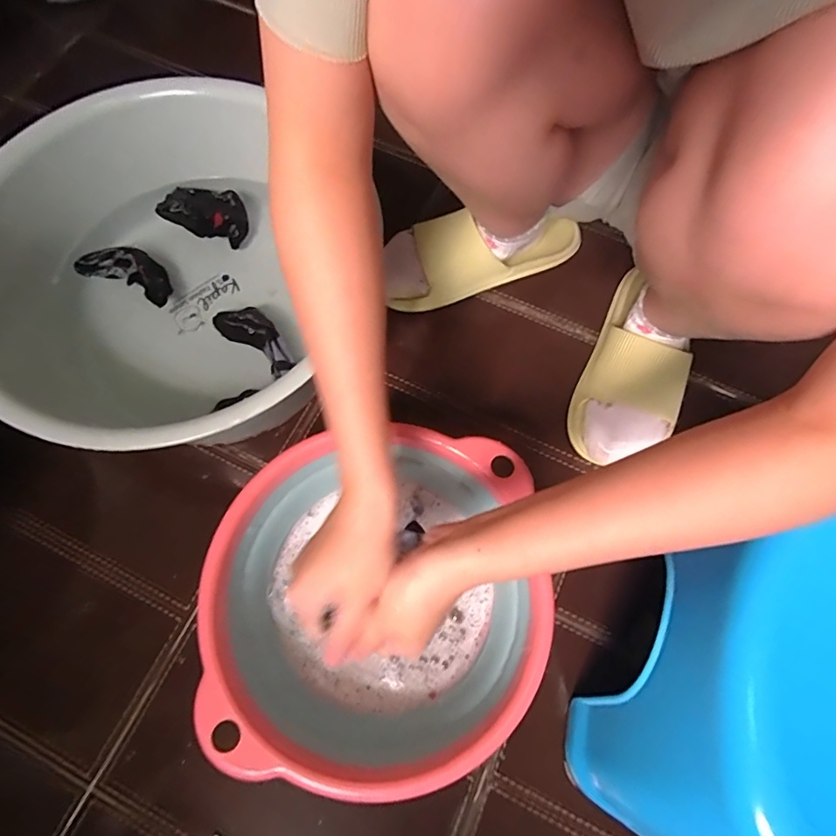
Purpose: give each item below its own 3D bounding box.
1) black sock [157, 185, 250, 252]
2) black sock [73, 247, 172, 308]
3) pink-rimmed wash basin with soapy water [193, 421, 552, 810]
[{"bbox_3d":[-0.246,-0.239,0.572,0.100,0.031,0.057,18,71,4],"label":"black sock"},{"bbox_3d":[-0.316,-0.159,0.541,0.100,0.036,0.047,21,71,5],"label":"black sock"},{"bbox_3d":[-0.032,0.153,0.424,0.257,0.109,0.255,1,71,-2],"label":"pink-rimmed wash basin with soapy water"}]

